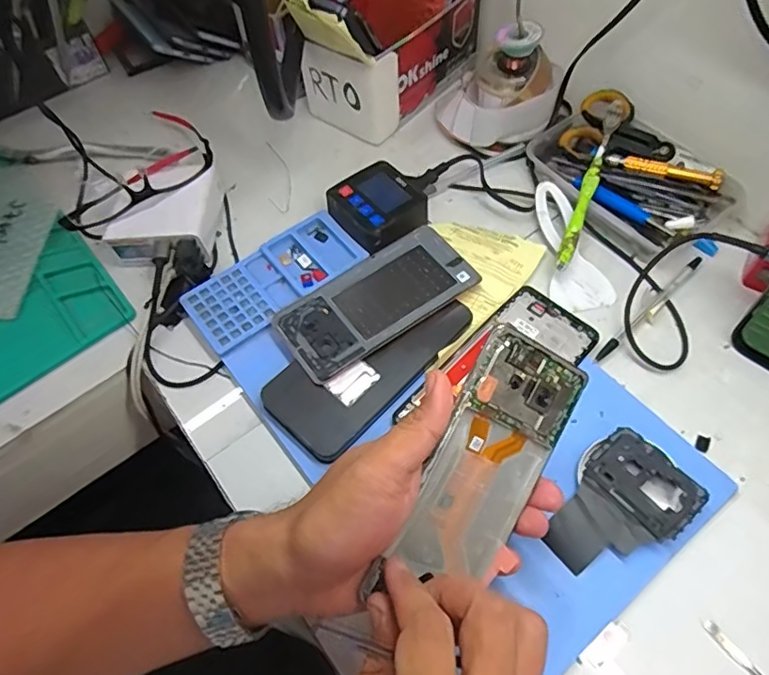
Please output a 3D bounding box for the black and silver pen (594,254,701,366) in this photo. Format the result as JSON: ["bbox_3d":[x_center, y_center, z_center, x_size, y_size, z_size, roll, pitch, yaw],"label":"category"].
[{"bbox_3d":[0.216,-0.024,0.446,0.139,0.007,0.010,-39,64,-18],"label":"black and silver pen"}]

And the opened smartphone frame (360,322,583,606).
[{"bbox_3d":[0.057,0.070,0.305,0.072,0.005,0.141,28,90,-26],"label":"opened smartphone frame"}]

